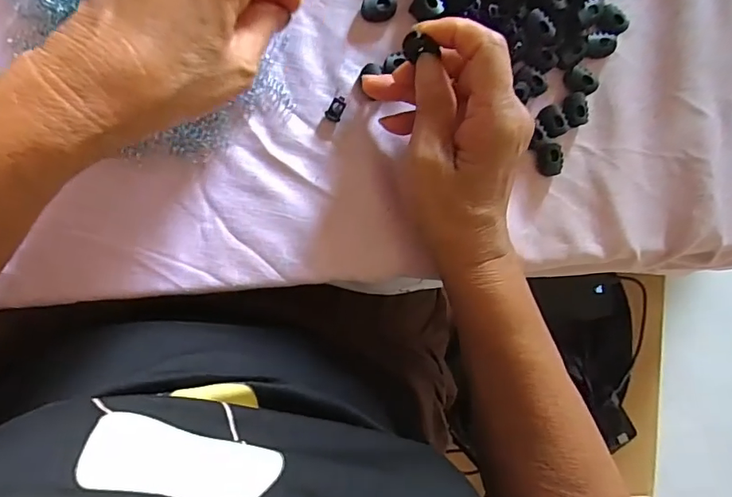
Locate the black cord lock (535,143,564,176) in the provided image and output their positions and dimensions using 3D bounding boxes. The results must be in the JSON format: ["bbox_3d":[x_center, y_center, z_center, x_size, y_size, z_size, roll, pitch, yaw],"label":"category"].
[{"bbox_3d":[0.124,-0.060,0.345,0.017,0.010,0.021,-8,93,-9],"label":"black cord lock"}]

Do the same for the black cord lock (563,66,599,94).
[{"bbox_3d":[0.145,-0.113,0.344,0.016,0.008,0.022,-45,98,-5],"label":"black cord lock"}]

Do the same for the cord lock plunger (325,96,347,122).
[{"bbox_3d":[-0.018,-0.089,0.323,0.010,0.004,0.016,25,88,-9],"label":"cord lock plunger"}]

